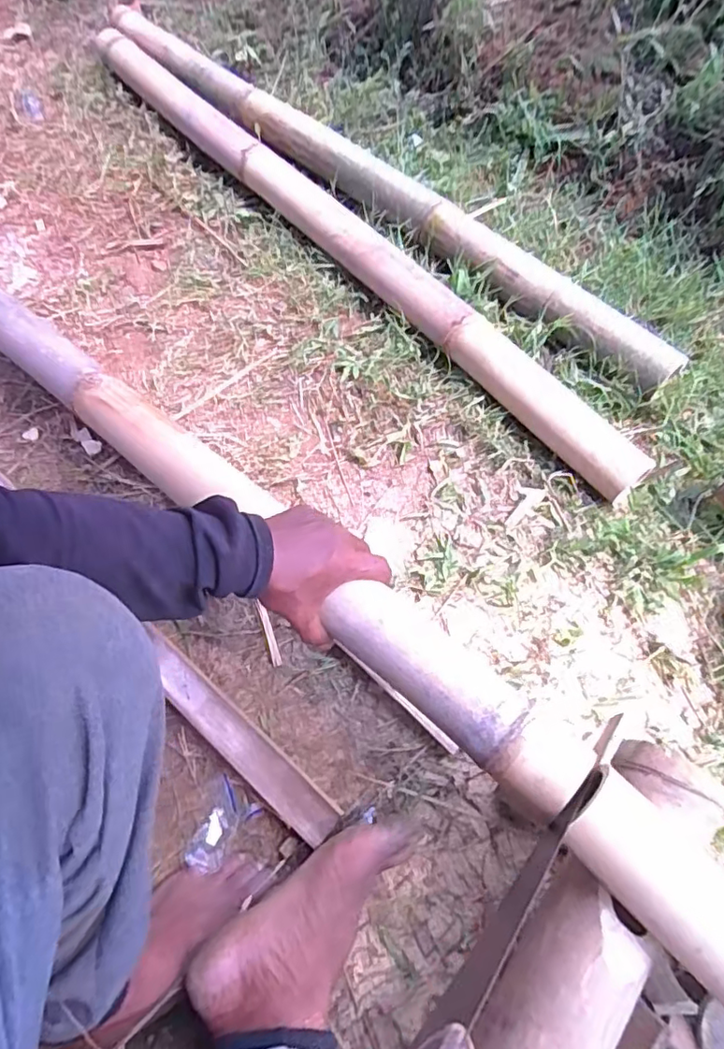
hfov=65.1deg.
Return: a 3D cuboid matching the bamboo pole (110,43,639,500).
[{"bbox_3d":[-0.097,-0.554,1.005,0.091,0.075,1.474,-35,66,-20],"label":"bamboo pole"}]

